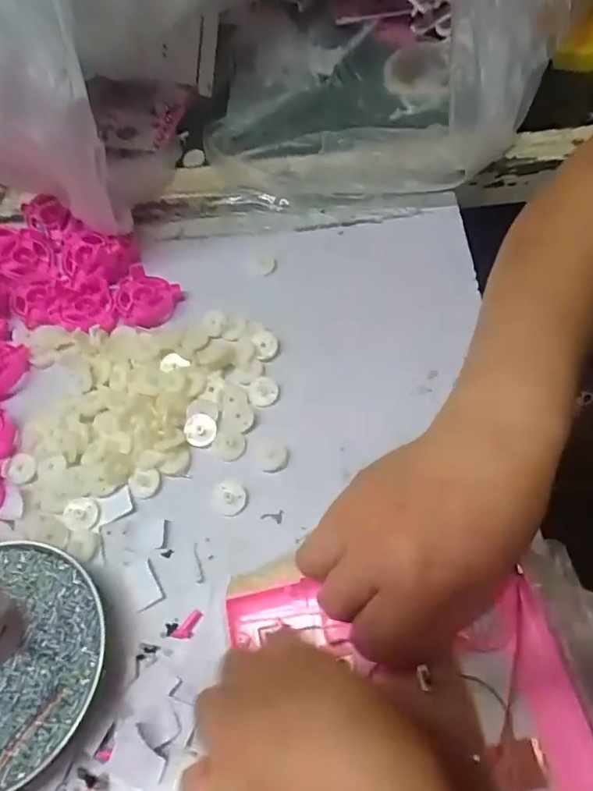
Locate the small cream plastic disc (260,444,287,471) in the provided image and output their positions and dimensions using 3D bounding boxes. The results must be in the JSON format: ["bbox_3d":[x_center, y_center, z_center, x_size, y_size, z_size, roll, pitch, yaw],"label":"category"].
[{"bbox_3d":[-0.017,0.044,0.392,0.019,0.004,0.020,-3,59,5],"label":"small cream plastic disc"}]

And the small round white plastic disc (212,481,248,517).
[{"bbox_3d":[-0.046,0.070,0.378,0.024,0.007,0.022,-3,59,5],"label":"small round white plastic disc"}]

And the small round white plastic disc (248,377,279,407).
[{"bbox_3d":[-0.025,-0.003,0.416,0.022,0.004,0.025,-2,59,5],"label":"small round white plastic disc"}]

